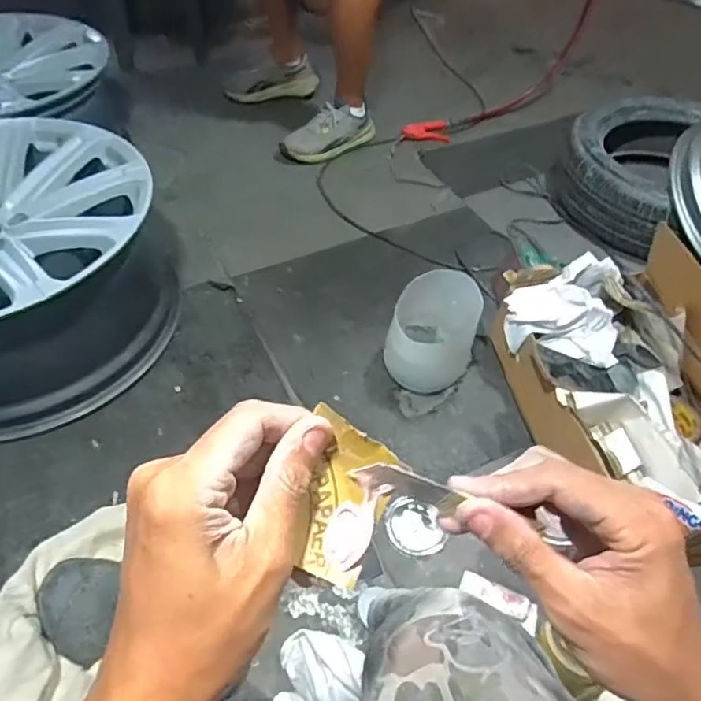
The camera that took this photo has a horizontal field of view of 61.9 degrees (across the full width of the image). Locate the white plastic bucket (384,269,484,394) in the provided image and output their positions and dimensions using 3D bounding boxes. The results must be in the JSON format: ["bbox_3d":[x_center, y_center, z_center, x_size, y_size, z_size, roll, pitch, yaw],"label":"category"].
[{"bbox_3d":[0.143,-0.035,1.005,0.145,0.127,0.156,1,48,-1],"label":"white plastic bucket"}]

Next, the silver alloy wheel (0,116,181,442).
[{"bbox_3d":[-0.600,-0.151,1.002,0.527,0.262,0.523,1,48,-1],"label":"silver alloy wheel"}]

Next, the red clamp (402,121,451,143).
[{"bbox_3d":[0.211,-0.606,1.628,0.130,0.042,0.066,3,48,2],"label":"red clamp"}]

